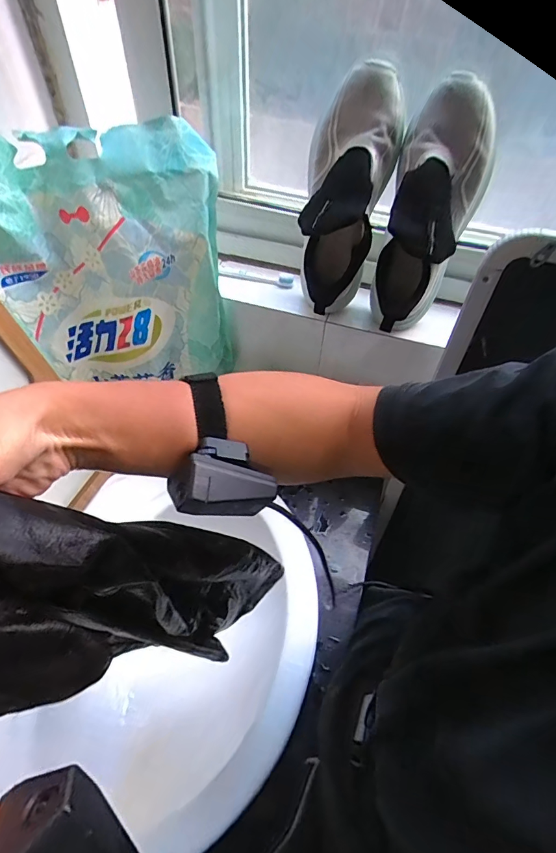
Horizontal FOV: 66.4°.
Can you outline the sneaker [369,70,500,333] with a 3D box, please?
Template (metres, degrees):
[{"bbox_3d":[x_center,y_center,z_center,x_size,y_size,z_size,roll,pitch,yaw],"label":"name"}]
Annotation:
[{"bbox_3d":[0.176,-0.246,0.515,0.100,0.274,0.111,24,34,18],"label":"sneaker"}]

